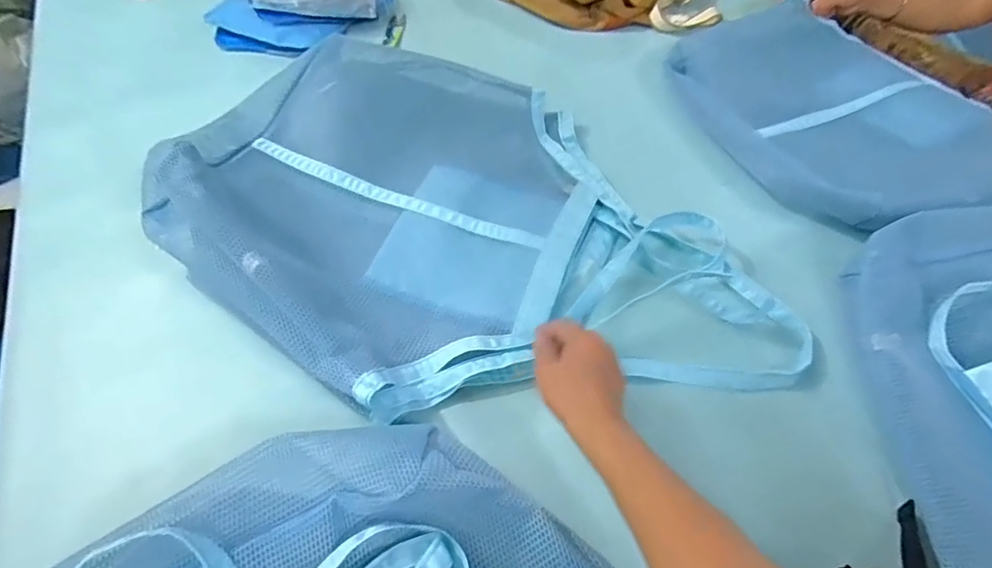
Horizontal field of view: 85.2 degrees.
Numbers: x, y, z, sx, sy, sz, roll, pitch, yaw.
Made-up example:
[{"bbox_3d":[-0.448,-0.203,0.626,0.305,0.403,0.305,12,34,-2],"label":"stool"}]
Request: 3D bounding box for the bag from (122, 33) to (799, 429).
[{"bbox_3d":[-0.016,-0.098,0.582,0.598,0.134,0.447,-1,54,-1],"label":"bag"}]

